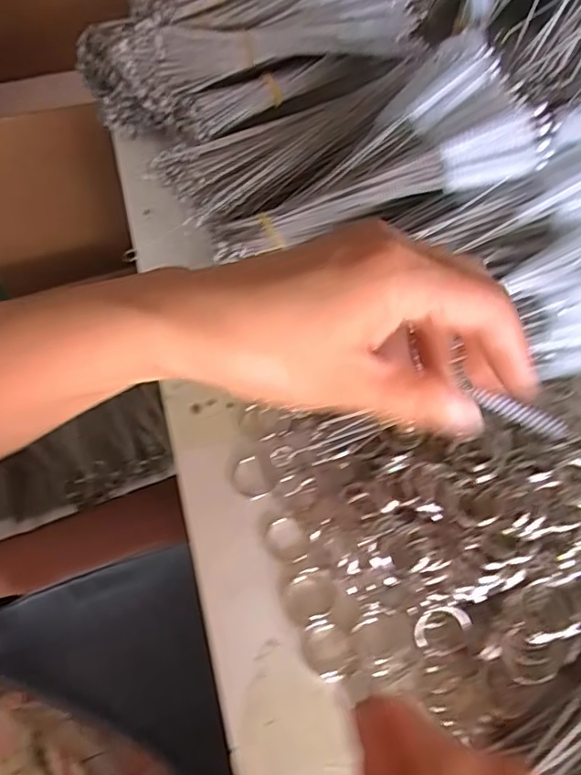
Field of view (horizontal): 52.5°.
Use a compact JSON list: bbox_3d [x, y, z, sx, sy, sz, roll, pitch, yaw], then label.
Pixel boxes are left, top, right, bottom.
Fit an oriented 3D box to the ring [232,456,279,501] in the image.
[{"bbox_3d":[-0.020,0.051,0.332,0.026,0.004,0.025,-5,66,12],"label":"ring"}]

